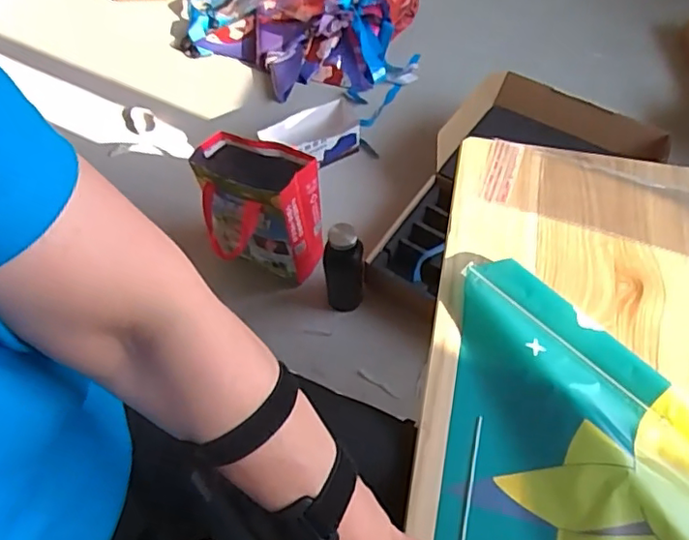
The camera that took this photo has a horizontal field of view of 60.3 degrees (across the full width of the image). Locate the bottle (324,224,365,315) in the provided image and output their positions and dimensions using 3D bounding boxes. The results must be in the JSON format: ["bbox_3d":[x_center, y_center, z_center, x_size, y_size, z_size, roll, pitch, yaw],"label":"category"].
[{"bbox_3d":[0.000,0.002,1.054,0.068,0.212,0.056,0,58,1],"label":"bottle"}]

